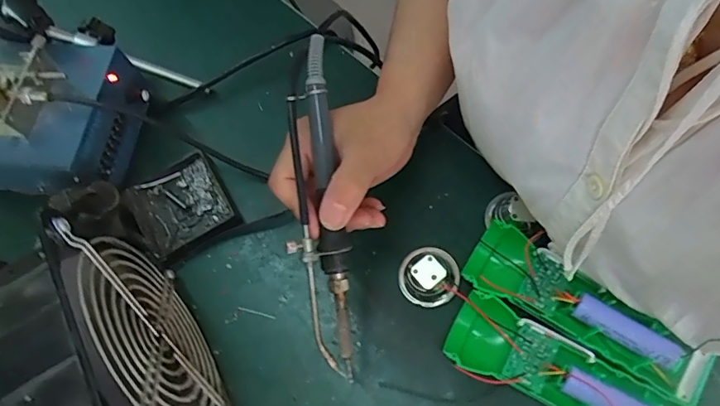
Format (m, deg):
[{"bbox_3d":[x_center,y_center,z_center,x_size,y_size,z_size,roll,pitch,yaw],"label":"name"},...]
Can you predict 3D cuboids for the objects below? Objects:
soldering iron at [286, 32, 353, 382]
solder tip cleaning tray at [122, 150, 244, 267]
[{"bbox_3d":[-0.026,0.003,0.296,0.033,0.021,0.210,-5,88,1],"label":"soldering iron"},{"bbox_3d":[-0.151,0.004,0.412,0.076,0.018,0.077,-33,69,-5],"label":"solder tip cleaning tray"}]

